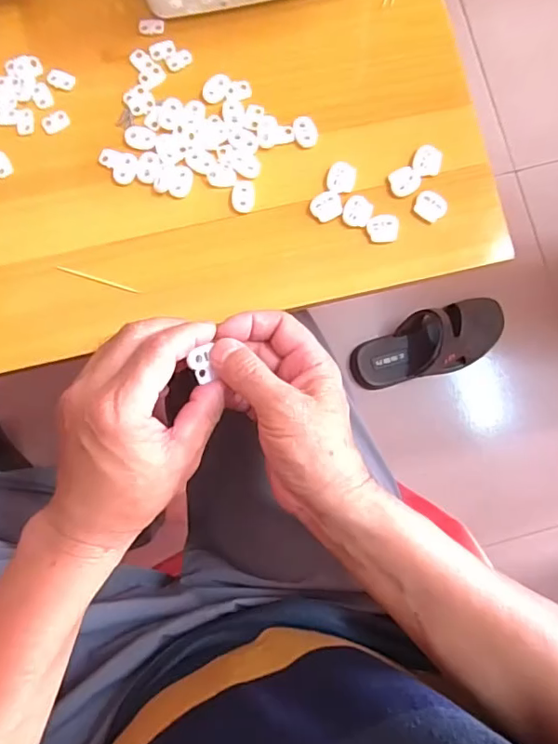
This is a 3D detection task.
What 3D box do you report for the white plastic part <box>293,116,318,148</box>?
[{"bbox_3d":[0.019,-0.176,0.383,0.016,0.004,0.023,-16,84,-3],"label":"white plastic part"}]

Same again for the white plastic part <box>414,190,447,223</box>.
[{"bbox_3d":[0.110,-0.120,0.377,0.022,0.004,0.018,31,84,2],"label":"white plastic part"}]

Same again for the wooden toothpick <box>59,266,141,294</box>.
[{"bbox_3d":[-0.128,-0.066,0.371,0.056,0.005,0.004,16,83,0],"label":"wooden toothpick"}]

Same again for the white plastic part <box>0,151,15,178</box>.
[{"bbox_3d":[-0.201,-0.150,0.377,0.015,0.004,0.020,-37,86,-5],"label":"white plastic part"}]

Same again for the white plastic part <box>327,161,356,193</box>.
[{"bbox_3d":[0.046,-0.141,0.380,0.019,0.004,0.022,11,83,0],"label":"white plastic part"}]

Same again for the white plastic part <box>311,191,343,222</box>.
[{"bbox_3d":[0.035,-0.120,0.376,0.022,0.004,0.020,-27,85,-4],"label":"white plastic part"}]

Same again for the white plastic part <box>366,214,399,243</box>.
[{"bbox_3d":[0.075,-0.104,0.377,0.022,0.004,0.020,-2,84,-2],"label":"white plastic part"}]

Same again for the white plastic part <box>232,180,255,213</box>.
[{"bbox_3d":[-0.025,-0.127,0.376,0.016,0.004,0.024,5,83,-1],"label":"white plastic part"}]

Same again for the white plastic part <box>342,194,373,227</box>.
[{"bbox_3d":[0.056,-0.116,0.377,0.021,0.004,0.021,0,84,-2],"label":"white plastic part"}]

